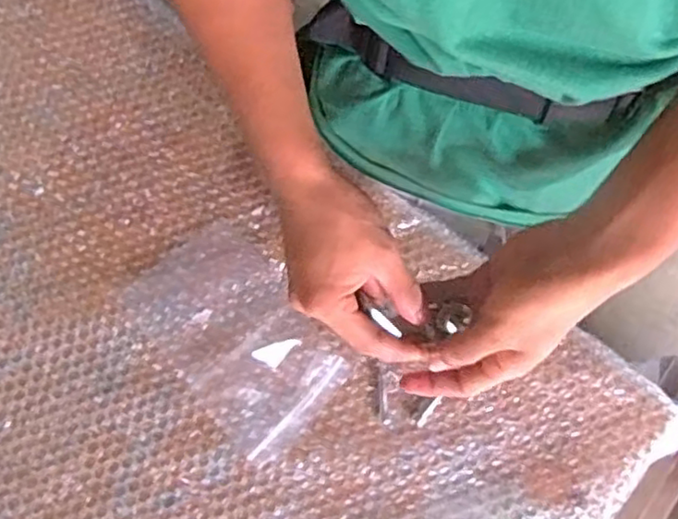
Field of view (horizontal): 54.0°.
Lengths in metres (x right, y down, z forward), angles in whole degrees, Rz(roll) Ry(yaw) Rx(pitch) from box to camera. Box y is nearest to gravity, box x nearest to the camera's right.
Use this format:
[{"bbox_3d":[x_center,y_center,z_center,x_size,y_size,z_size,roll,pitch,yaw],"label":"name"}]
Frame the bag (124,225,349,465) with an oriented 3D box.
[{"bbox_3d":[-0.083,0.061,0.537,0.111,0.018,0.181,-40,81,-9],"label":"bag"}]

